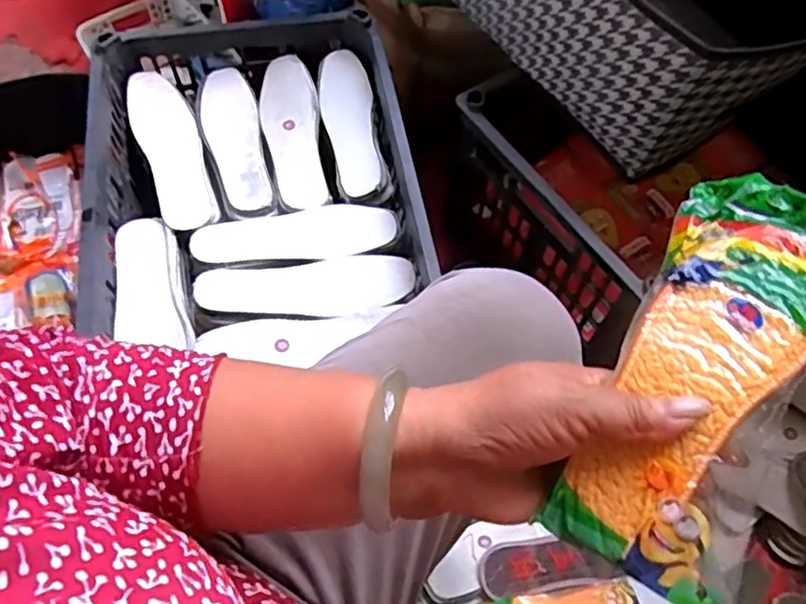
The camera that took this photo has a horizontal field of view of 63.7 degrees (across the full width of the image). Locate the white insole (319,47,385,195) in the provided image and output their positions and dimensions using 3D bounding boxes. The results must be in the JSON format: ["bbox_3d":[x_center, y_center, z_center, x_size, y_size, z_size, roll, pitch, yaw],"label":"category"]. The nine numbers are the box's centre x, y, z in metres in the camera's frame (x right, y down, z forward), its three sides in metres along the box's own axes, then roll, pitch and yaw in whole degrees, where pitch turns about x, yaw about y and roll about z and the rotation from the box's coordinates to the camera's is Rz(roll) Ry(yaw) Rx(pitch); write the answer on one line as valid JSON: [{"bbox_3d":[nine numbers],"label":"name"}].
[{"bbox_3d":[-0.066,-0.219,0.787,0.061,0.016,0.212,-17,62,15],"label":"white insole"}]

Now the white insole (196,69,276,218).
[{"bbox_3d":[-0.199,-0.193,0.778,0.068,0.022,0.214,-19,65,-11],"label":"white insole"}]

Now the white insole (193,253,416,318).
[{"bbox_3d":[-0.101,-0.014,0.685,0.223,0.014,0.070,-7,63,-5],"label":"white insole"}]

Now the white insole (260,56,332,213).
[{"bbox_3d":[-0.134,-0.206,0.785,0.065,0.025,0.214,-8,63,-5],"label":"white insole"}]

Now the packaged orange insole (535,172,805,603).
[{"bbox_3d":[0.143,0.030,0.302,0.076,0.032,0.200,28,78,12],"label":"packaged orange insole"}]

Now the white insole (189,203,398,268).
[{"bbox_3d":[-0.120,-0.074,0.718,0.219,0.005,0.072,-9,64,-6],"label":"white insole"}]

